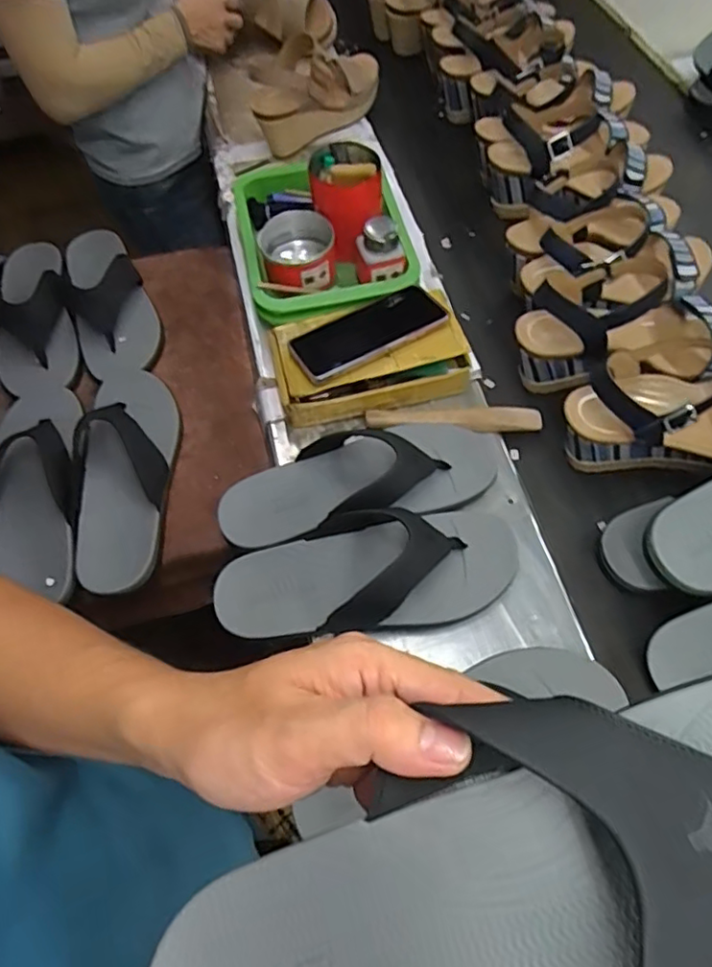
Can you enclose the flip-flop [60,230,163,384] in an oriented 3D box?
[{"bbox_3d":[-0.332,-0.247,0.810,0.103,0.047,0.263,-20,62,-7],"label":"flip-flop"}]

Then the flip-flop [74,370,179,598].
[{"bbox_3d":[-0.253,-0.018,0.667,0.102,0.048,0.284,-9,61,-1],"label":"flip-flop"}]

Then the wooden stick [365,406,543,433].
[{"bbox_3d":[0.104,-0.069,0.643,0.184,0.015,0.026,-1,61,3],"label":"wooden stick"}]

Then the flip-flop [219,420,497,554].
[{"bbox_3d":[0.003,-0.011,0.583,0.279,0.064,0.107,-14,61,-4],"label":"flip-flop"}]

